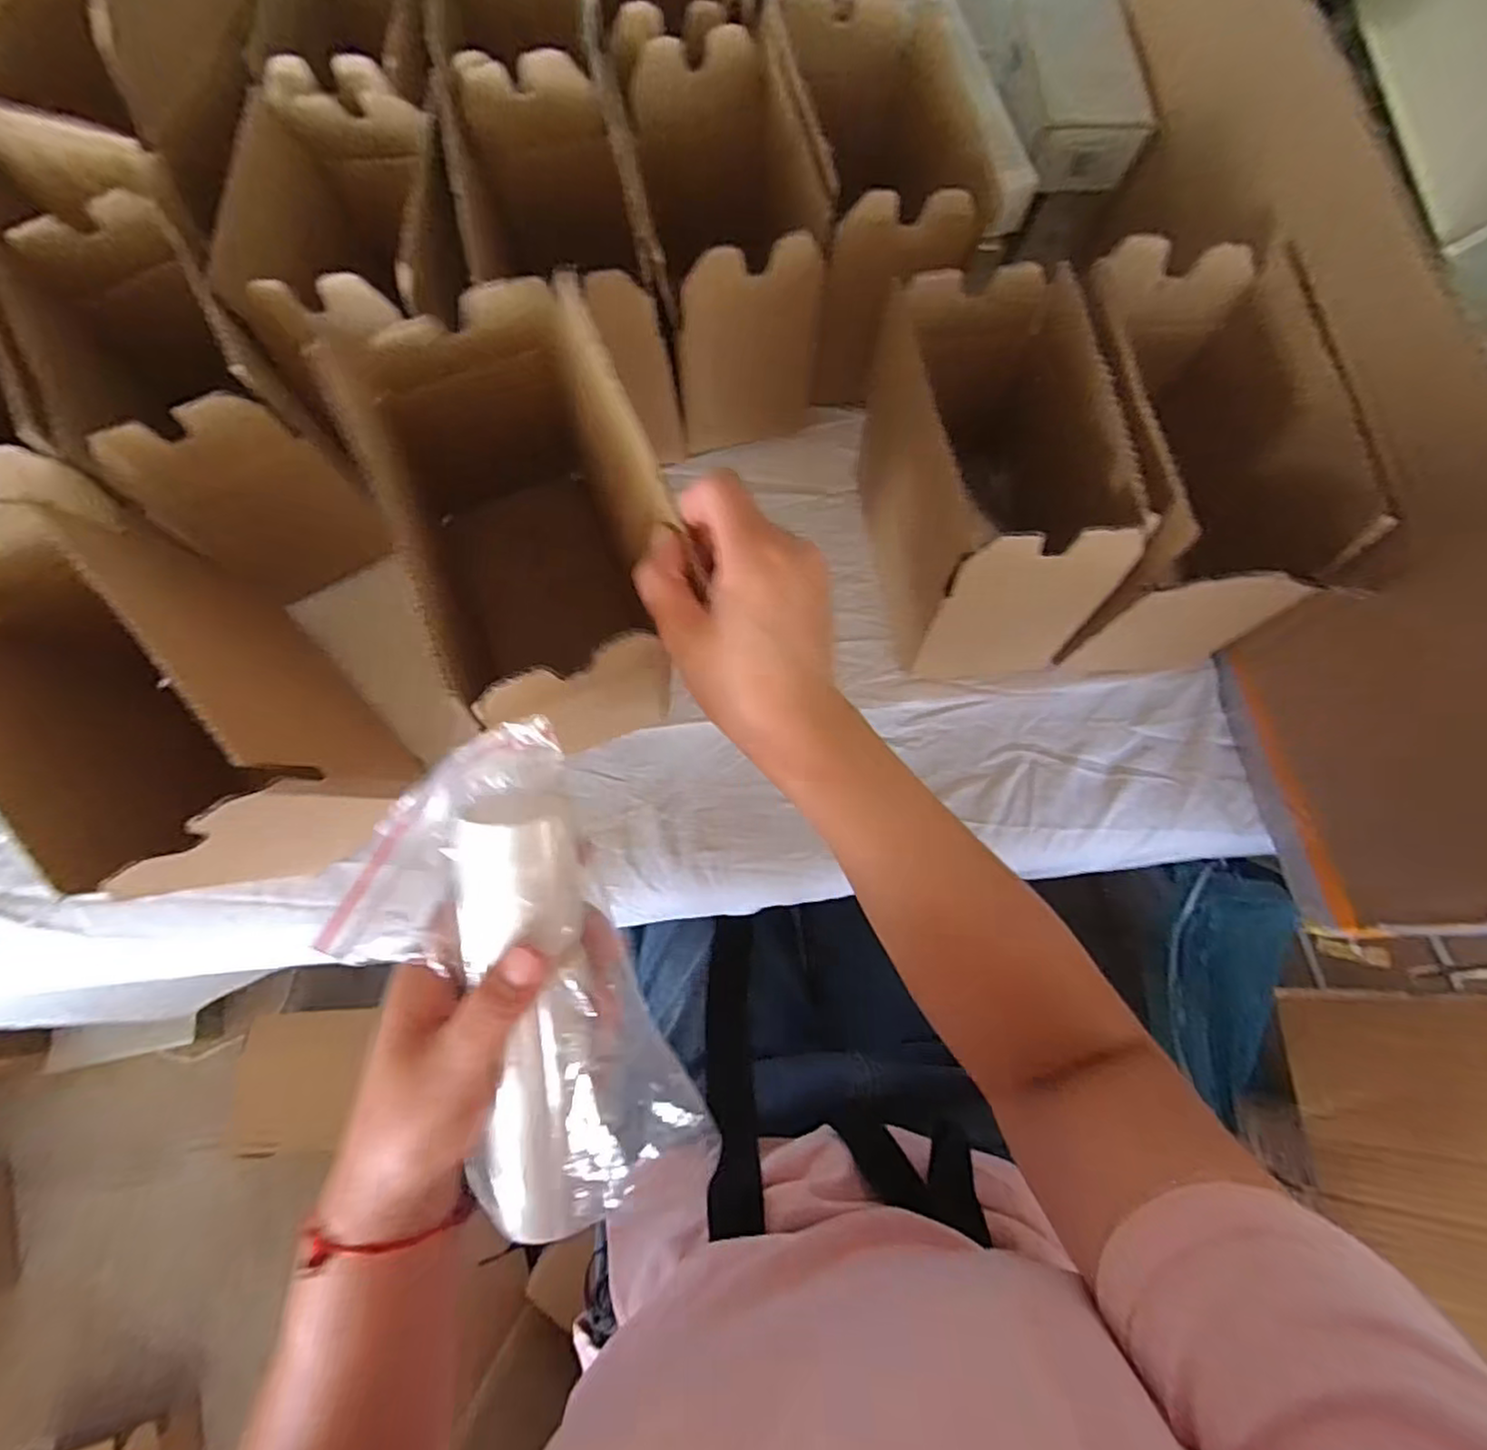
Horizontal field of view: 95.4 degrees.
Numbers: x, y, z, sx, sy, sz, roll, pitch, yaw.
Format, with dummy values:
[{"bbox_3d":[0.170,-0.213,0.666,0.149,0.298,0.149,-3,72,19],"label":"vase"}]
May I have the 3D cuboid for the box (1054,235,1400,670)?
[{"bbox_3d":[0.244,-0.146,0.420,0.115,0.183,0.199,-4,71,-2],"label":"box"}]

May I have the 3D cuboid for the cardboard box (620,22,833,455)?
[{"bbox_3d":[-0.017,-0.336,0.479,0.102,0.148,0.228,-11,72,-4],"label":"cardboard box"}]

